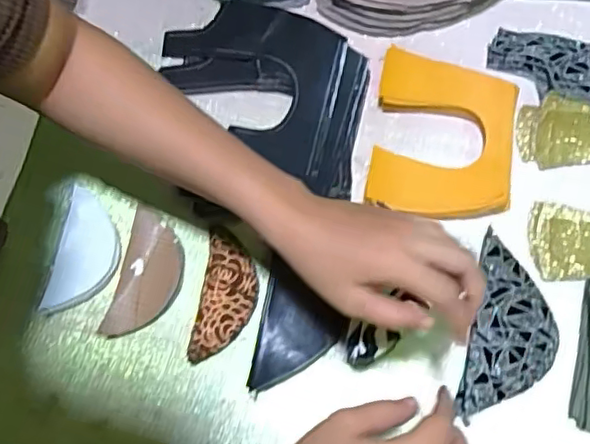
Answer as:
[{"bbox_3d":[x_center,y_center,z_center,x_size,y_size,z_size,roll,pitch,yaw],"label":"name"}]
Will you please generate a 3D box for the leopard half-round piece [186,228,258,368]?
[{"bbox_3d":[-0.059,0.068,0.529,0.047,0.020,0.108,9,77,2],"label":"leopard half-round piece"}]

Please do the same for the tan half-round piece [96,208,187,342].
[{"bbox_3d":[-0.128,0.048,0.529,0.053,0.008,0.112,13,77,3],"label":"tan half-round piece"}]

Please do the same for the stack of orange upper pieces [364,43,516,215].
[{"bbox_3d":[0.135,-0.080,0.558,0.122,0.024,0.152,9,77,2],"label":"stack of orange upper pieces"}]

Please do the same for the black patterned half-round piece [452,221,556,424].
[{"bbox_3d":[0.183,0.095,0.514,0.076,0.021,0.147,14,77,3],"label":"black patterned half-round piece"}]

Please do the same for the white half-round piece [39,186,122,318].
[{"bbox_3d":[-0.184,0.031,0.537,0.054,0.009,0.108,17,86,-28],"label":"white half-round piece"}]

